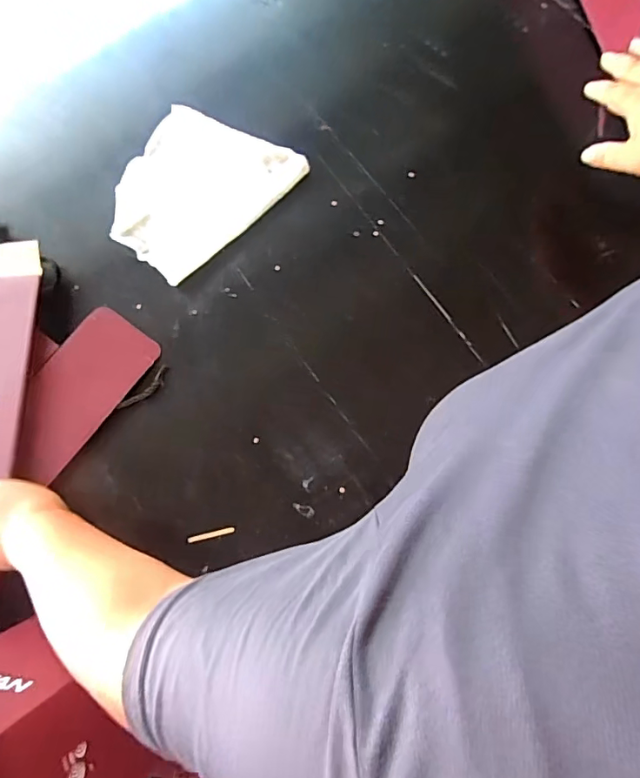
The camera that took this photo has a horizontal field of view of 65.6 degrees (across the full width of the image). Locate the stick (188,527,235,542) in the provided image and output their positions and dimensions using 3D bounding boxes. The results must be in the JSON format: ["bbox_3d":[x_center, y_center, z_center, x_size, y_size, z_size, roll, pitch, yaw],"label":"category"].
[{"bbox_3d":[-0.117,0.157,0.533,0.050,0.004,0.006,-14,75,2],"label":"stick"}]

